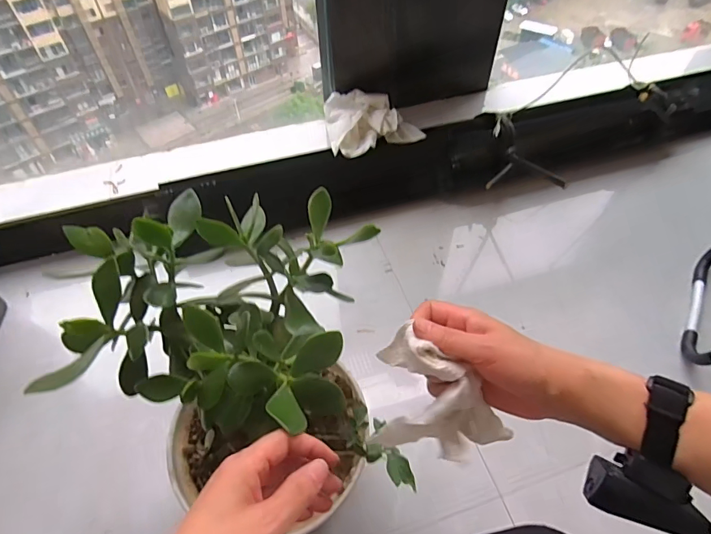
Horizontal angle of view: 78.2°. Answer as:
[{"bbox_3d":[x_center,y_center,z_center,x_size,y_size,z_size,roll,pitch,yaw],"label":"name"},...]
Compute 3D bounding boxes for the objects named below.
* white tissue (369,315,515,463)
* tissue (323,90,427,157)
[{"bbox_3d":[0.067,0.121,0.368,0.119,0.109,0.068,29,58,21],"label":"white tissue"},{"bbox_3d":[0.040,-0.321,0.979,0.203,0.071,0.145,-8,53,-5],"label":"tissue"}]

